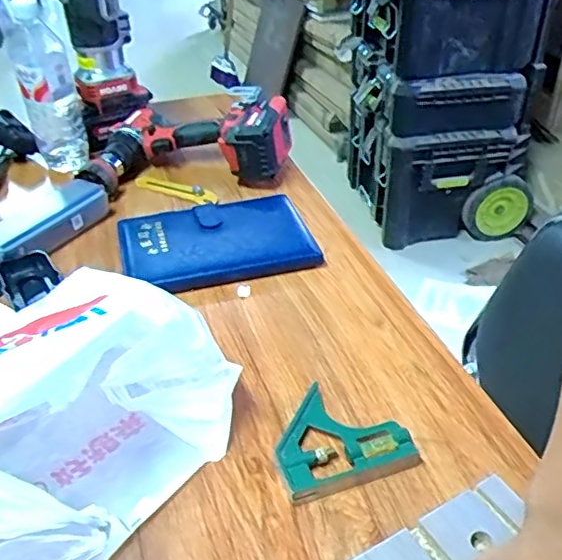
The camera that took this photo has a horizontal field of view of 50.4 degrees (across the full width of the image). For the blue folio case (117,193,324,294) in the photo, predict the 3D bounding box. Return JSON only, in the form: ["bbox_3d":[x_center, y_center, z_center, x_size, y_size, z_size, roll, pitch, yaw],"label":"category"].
[{"bbox_3d":[-0.075,-0.044,0.691,0.210,0.032,0.142,-13,38,-12],"label":"blue folio case"}]

